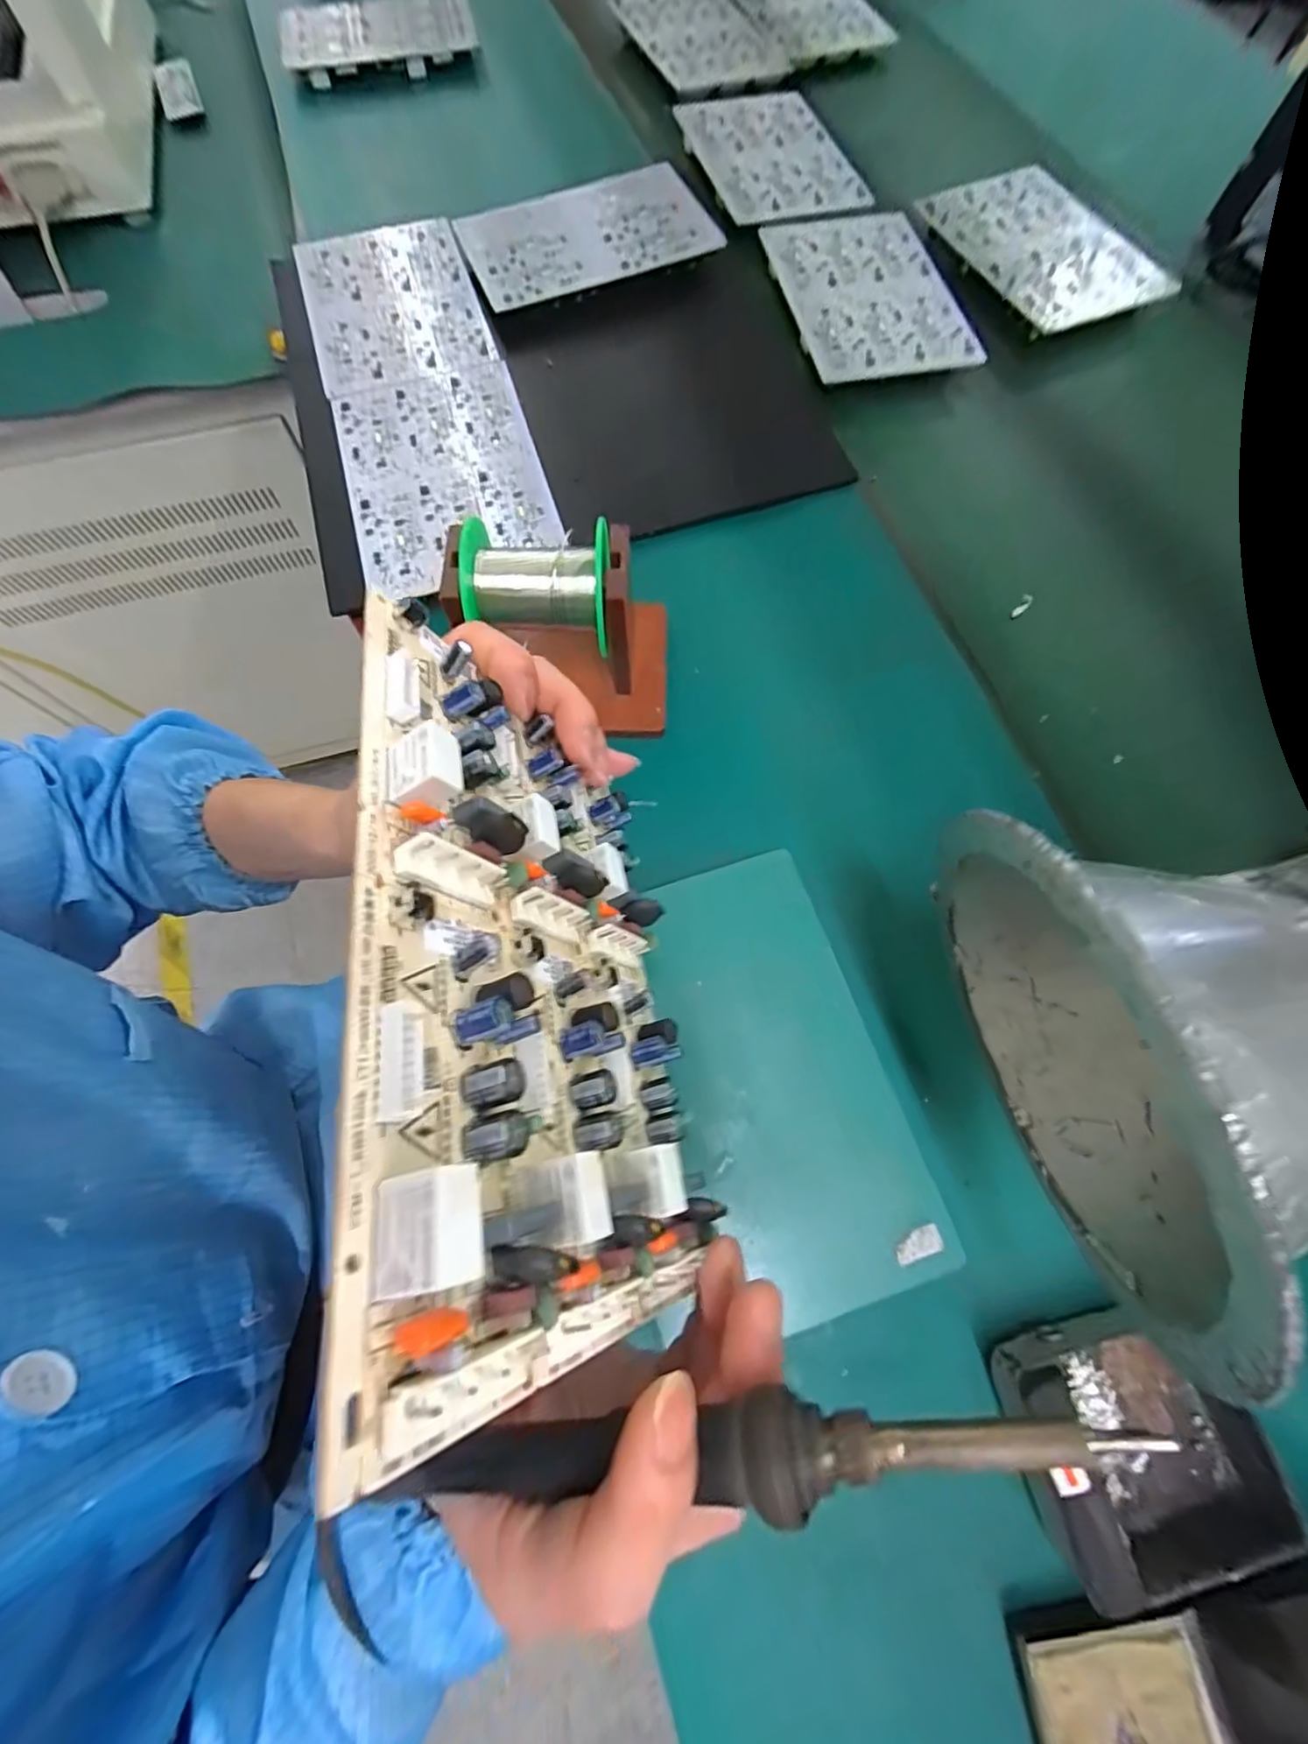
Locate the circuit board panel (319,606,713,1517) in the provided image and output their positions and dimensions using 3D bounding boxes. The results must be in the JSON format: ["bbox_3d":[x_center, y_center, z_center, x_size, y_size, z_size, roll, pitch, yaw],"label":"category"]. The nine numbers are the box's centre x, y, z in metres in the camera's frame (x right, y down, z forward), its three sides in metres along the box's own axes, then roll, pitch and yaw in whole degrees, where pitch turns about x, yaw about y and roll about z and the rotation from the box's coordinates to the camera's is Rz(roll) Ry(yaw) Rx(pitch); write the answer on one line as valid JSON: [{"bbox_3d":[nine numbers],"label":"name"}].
[{"bbox_3d":[-0.030,0.023,0.175,0.019,0.124,0.197,-25,60,22],"label":"circuit board panel"}]

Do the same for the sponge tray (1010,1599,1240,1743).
[{"bbox_3d":[0.181,0.328,0.219,0.073,0.018,0.072,-5,71,-2],"label":"sponge tray"}]

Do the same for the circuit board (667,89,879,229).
[{"bbox_3d":[0.110,-0.695,0.561,0.131,0.012,0.205,-18,72,-7],"label":"circuit board"}]

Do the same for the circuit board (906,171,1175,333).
[{"bbox_3d":[0.342,-0.552,0.512,0.134,0.010,0.191,-28,76,-5],"label":"circuit board"}]

